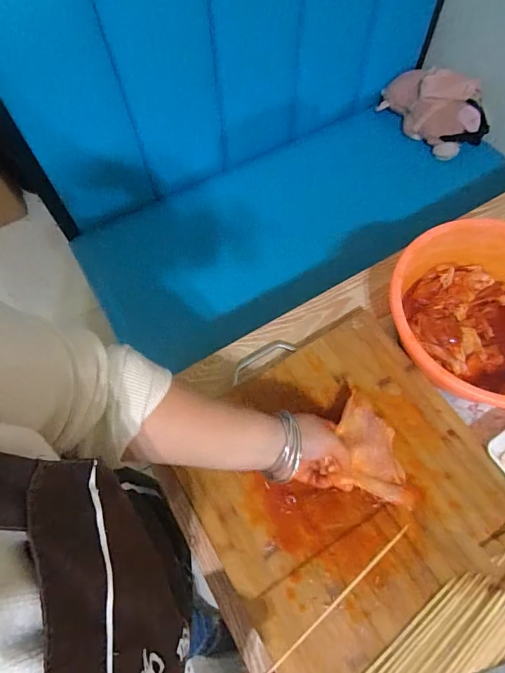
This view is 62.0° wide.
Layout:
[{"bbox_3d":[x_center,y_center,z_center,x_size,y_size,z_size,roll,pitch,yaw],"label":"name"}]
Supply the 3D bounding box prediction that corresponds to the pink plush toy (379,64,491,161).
[{"bbox_3d":[0.497,-0.617,1.128,0.287,0.175,0.097,40,41,3],"label":"pink plush toy"}]

